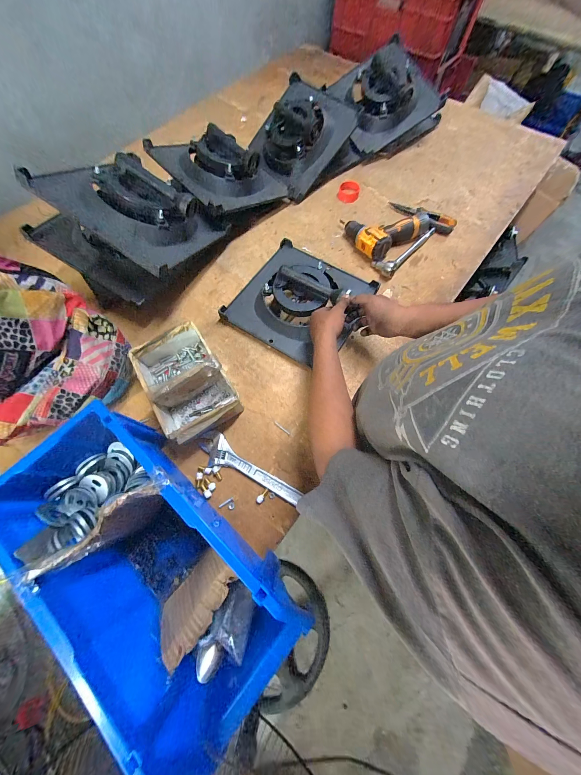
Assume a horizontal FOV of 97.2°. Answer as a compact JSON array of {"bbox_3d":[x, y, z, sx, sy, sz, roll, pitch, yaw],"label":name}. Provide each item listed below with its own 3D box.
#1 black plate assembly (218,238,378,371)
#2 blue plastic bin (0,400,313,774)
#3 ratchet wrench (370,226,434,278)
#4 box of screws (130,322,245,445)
[{"bbox_3d":[0.024,-0.239,0.625,0.279,0.094,0.304,32,72,11],"label":"black plate assembly"},{"bbox_3d":[-0.199,0.256,0.390,0.441,0.175,0.213,43,74,14],"label":"blue plastic bin"},{"bbox_3d":[0.325,-0.399,0.718,0.065,0.029,0.239,42,74,14],"label":"ratchet wrench"},{"bbox_3d":[-0.218,-0.010,0.543,0.155,0.093,0.232,-30,72,-12],"label":"box of screws"}]

